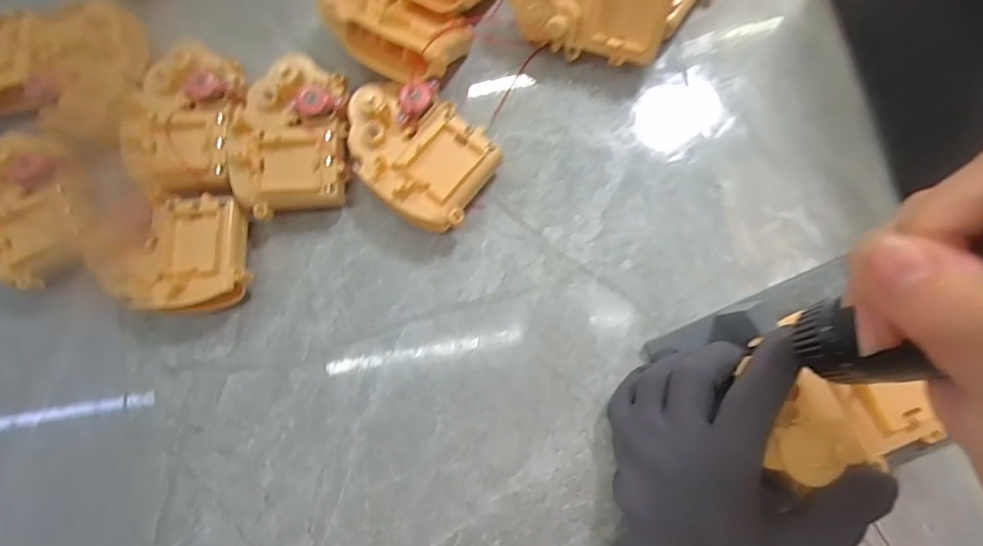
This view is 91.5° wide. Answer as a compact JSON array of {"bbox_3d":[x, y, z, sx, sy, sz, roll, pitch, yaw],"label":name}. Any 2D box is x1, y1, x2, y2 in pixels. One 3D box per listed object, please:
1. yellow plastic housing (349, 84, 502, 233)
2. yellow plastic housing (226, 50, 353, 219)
[{"bbox_3d":[-0.047,-0.075,0.304,0.098,0.037,0.074,32,86,11],"label":"yellow plastic housing"},{"bbox_3d":[-0.128,-0.089,0.315,0.068,0.037,0.100,-1,81,7],"label":"yellow plastic housing"}]

